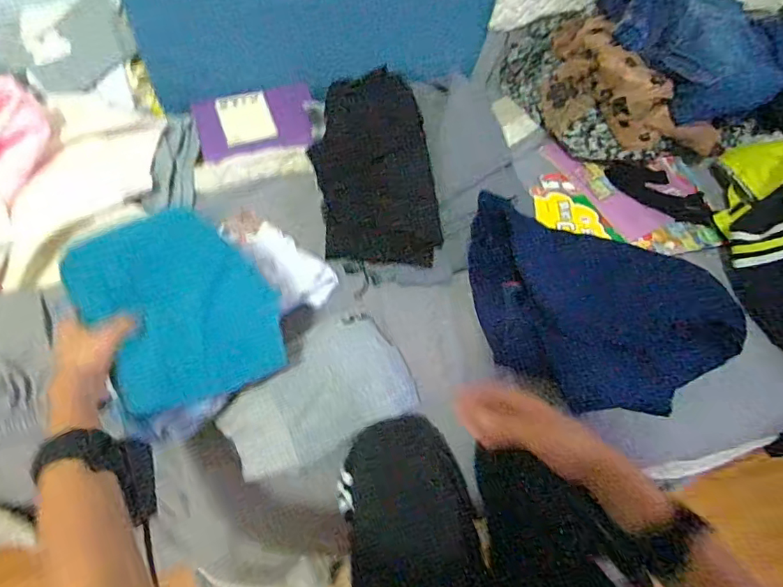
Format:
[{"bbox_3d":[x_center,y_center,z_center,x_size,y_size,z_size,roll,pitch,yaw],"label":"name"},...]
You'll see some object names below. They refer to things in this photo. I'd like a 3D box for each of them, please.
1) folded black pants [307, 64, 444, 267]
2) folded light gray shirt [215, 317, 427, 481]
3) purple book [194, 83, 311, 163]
[{"bbox_3d":[-0.025,-0.181,0.728,0.160,0.072,0.288,-9,63,-8],"label":"folded black pants"},{"bbox_3d":[-0.083,0.116,0.591,0.212,0.062,0.128,-23,66,-15],"label":"folded light gray shirt"},{"bbox_3d":[-0.208,-0.269,0.790,0.181,0.016,0.137,-16,65,-12],"label":"purple book"}]

